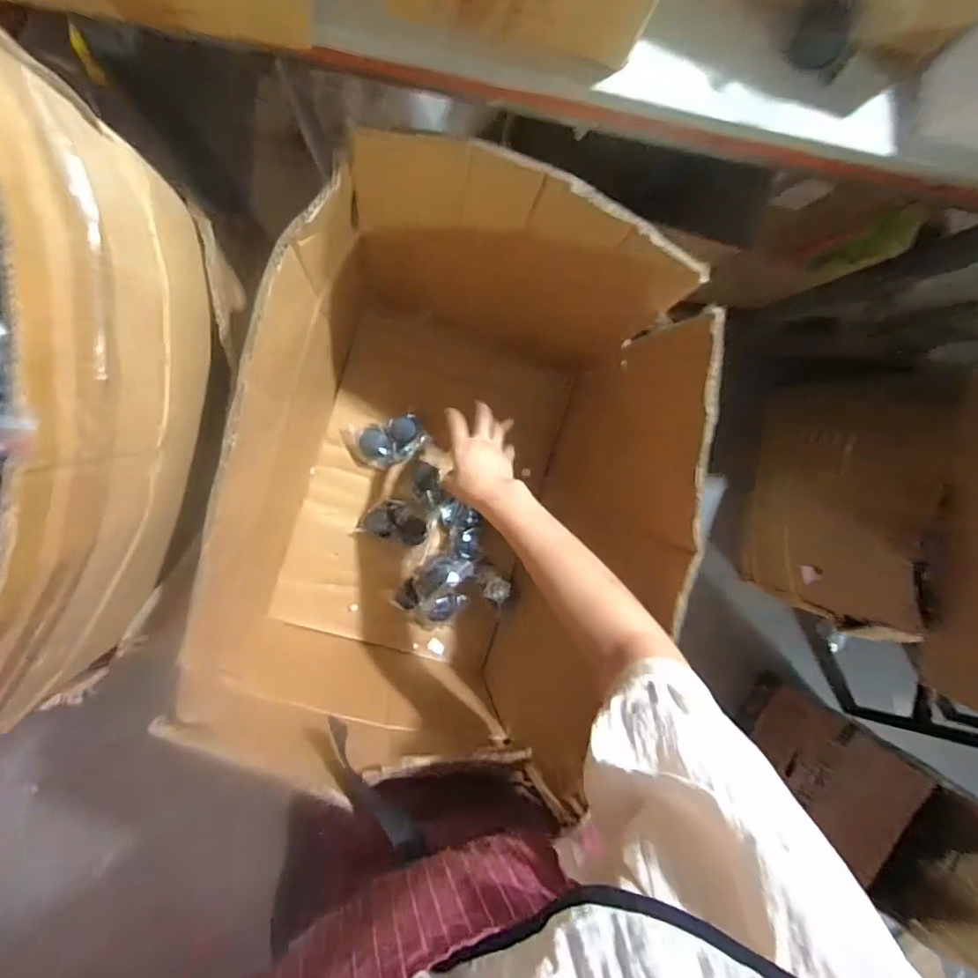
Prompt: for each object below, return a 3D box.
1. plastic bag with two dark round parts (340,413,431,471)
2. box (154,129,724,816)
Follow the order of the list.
[{"bbox_3d":[-0.160,-0.071,0.841,0.124,0.021,0.072,-16,97,-7],"label":"plastic bag with two dark round parts"},{"bbox_3d":[-0.053,-0.010,0.728,0.432,0.484,0.612,16,93,-9],"label":"box"}]

